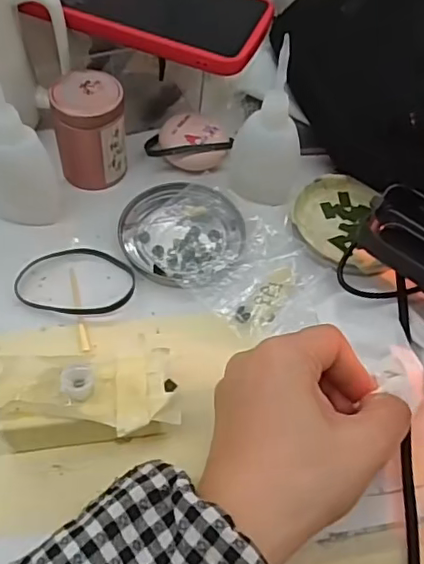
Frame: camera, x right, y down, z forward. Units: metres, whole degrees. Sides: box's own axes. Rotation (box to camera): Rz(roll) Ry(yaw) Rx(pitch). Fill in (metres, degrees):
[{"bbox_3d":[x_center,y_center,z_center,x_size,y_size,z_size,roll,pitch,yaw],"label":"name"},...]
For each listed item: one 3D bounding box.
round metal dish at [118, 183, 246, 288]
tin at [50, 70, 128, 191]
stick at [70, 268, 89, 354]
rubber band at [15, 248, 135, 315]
[{"bbox_3d":[-0.019,-0.031,0.367,0.077,0.007,0.078,2,56,-4],"label":"round metal dish"},{"bbox_3d":[-0.078,-0.099,0.373,0.042,0.058,0.043,-8,57,-10],"label":"tin"},{"bbox_3d":[-0.078,0.015,0.339,0.005,0.004,0.060,-10,57,-12],"label":"stick"},{"bbox_3d":[-0.081,-0.002,0.349,0.070,0.004,0.048,9,56,1],"label":"rubber band"}]

